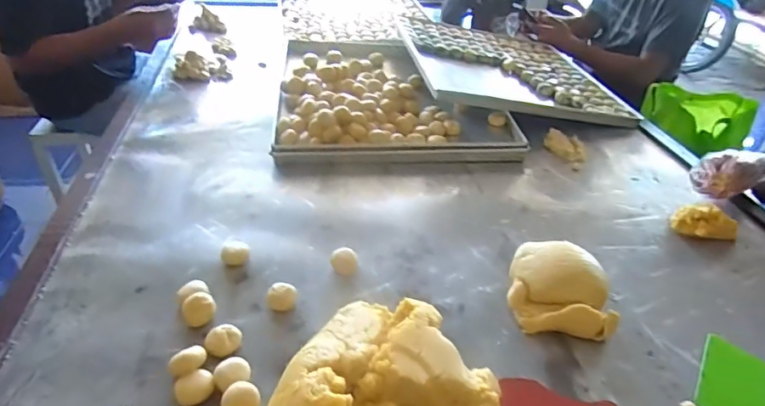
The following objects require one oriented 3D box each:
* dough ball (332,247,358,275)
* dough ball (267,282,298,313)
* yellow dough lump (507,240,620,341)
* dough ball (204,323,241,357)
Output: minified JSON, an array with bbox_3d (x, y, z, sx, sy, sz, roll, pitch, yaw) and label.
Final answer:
[{"bbox_3d":[-0.054,0.088,0.698,0.036,0.033,0.037,2,37,-1],"label":"dough ball"},{"bbox_3d":[-0.132,0.124,0.642,0.036,0.025,0.032,-1,37,-5],"label":"dough ball"},{"bbox_3d":[0.239,0.114,0.655,0.128,0.060,0.128,9,38,9],"label":"yellow dough lump"},{"bbox_3d":[-0.189,0.165,0.581,0.041,0.023,0.034,-15,41,-22],"label":"dough ball"}]

